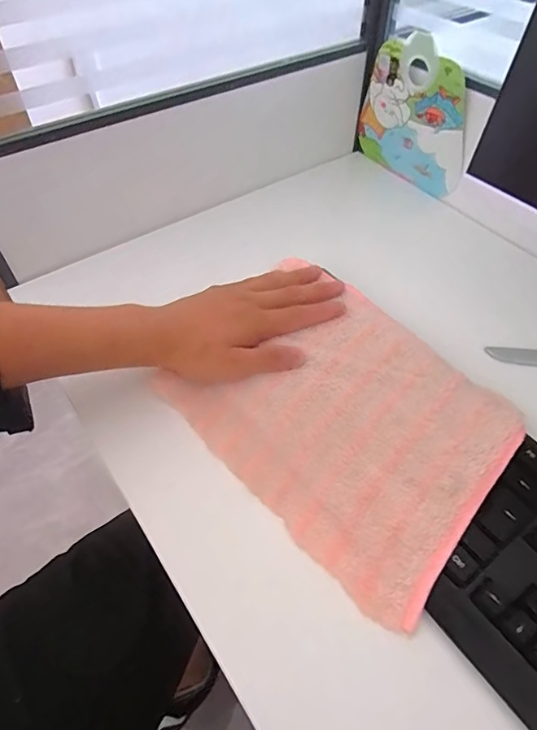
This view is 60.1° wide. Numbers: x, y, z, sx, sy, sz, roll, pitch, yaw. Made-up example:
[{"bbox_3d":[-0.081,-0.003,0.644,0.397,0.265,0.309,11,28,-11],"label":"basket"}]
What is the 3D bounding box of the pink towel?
[{"bbox_3d":[0.062,0.040,0.371,0.186,0.034,0.239,-36,60,-25],"label":"pink towel"}]

